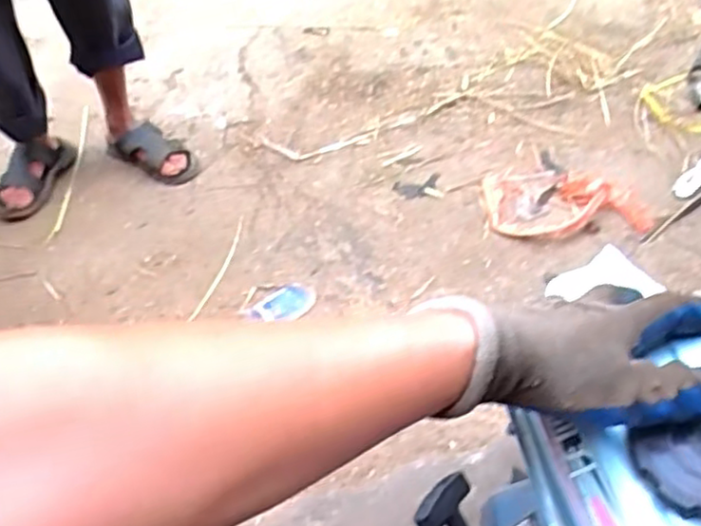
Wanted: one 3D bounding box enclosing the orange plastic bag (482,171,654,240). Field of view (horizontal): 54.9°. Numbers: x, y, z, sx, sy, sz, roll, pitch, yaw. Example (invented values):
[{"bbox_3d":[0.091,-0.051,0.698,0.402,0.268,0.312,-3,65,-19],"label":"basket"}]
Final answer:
[{"bbox_3d":[0.376,-0.115,1.213,0.257,0.054,0.195,-1,49,4],"label":"orange plastic bag"}]

